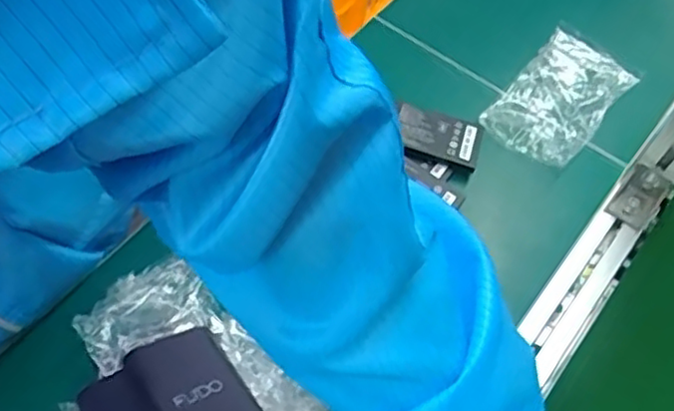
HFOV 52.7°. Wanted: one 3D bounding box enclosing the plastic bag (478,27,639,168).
[{"bbox_3d":[0.222,-0.108,0.679,0.094,0.016,0.158,36,64,17],"label":"plastic bag"}]

